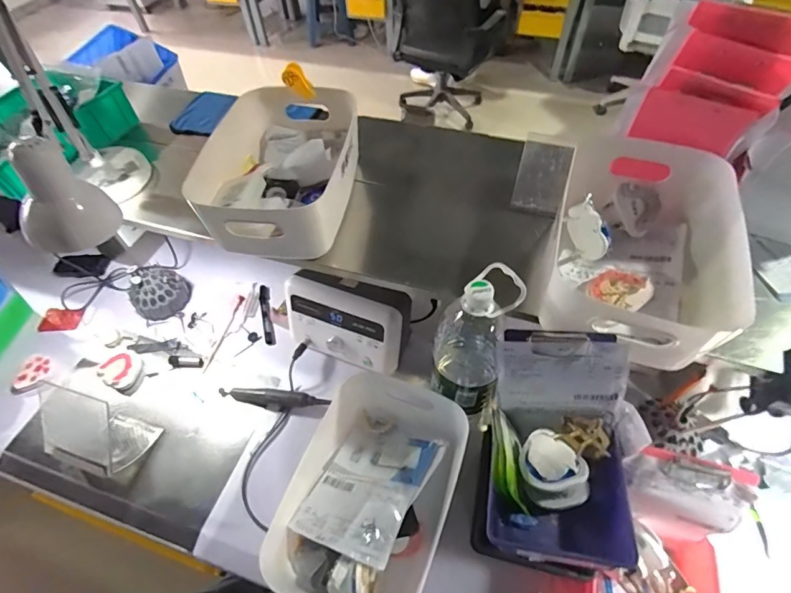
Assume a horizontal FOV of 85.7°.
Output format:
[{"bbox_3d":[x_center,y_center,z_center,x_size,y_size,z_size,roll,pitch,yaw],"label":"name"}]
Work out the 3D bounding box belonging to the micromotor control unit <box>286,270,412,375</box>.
[{"bbox_3d":[-0.092,0.047,0.772,0.224,0.151,0.104,12,55,11],"label":"micromotor control unit"}]

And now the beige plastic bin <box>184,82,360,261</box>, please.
[{"bbox_3d":[-0.173,-0.206,0.677,0.205,0.103,0.302,6,54,7],"label":"beige plastic bin"}]

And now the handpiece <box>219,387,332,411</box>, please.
[{"bbox_3d":[-0.216,0.183,0.759,0.198,0.027,0.030,5,54,6],"label":"handpiece"}]

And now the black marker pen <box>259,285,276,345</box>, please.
[{"bbox_3d":[-0.266,0.031,0.874,0.021,0.018,0.154,-14,54,-8],"label":"black marker pen"}]

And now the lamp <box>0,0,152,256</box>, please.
[{"bbox_3d":[-0.507,-0.250,0.638,0.165,0.285,0.364,-29,58,-18],"label":"lamp"}]

